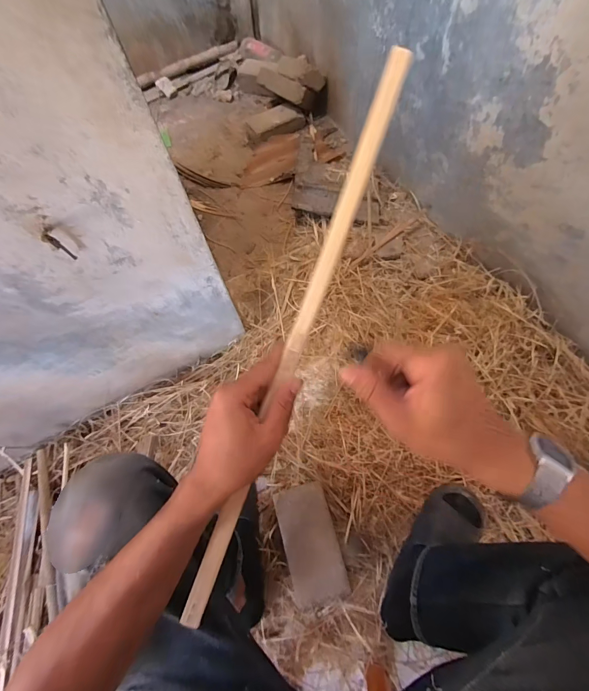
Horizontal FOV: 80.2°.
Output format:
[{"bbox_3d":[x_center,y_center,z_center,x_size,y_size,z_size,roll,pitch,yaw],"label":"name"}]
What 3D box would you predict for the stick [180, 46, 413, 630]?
[{"bbox_3d":[-0.001,0.000,0.333,0.019,0.013,0.568,21,92,12],"label":"stick"}]

